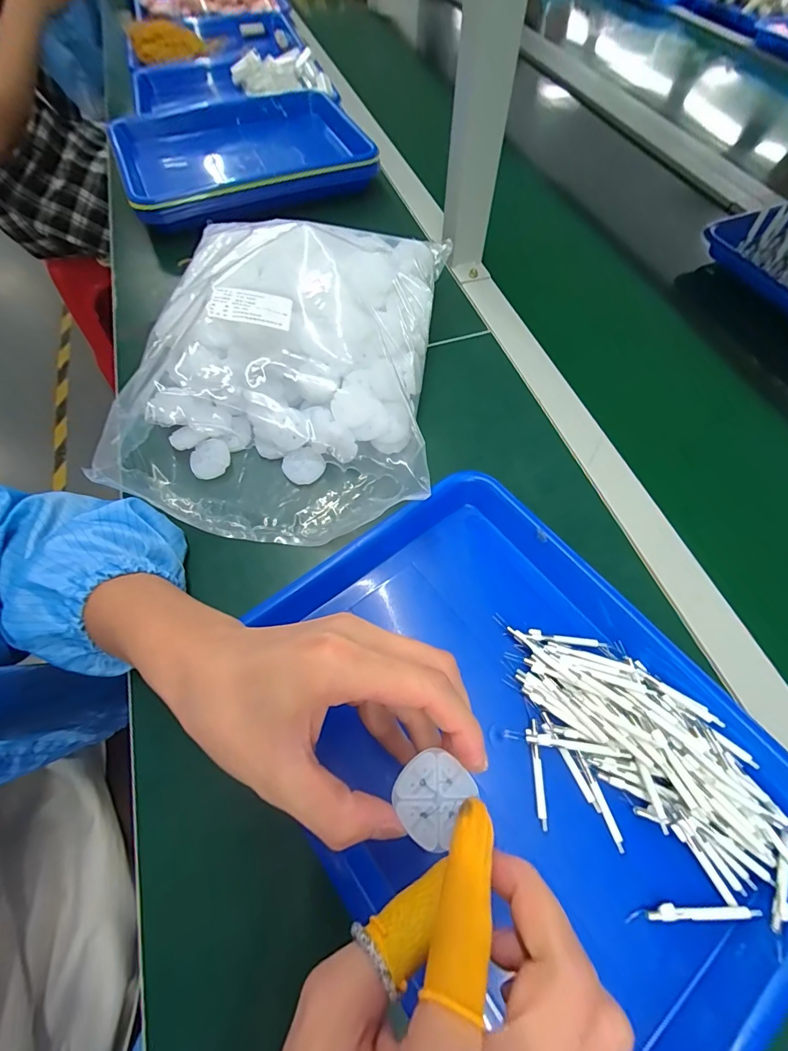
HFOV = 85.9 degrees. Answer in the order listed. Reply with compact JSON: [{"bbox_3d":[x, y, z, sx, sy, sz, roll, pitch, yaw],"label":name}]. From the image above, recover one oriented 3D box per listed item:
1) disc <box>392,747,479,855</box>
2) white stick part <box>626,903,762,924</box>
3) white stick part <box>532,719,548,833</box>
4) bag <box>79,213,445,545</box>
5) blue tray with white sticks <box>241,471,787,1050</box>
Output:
[{"bbox_3d":[0.017,0.118,0.185,0.031,0.004,0.034,0,62,0],"label":"disc"},{"bbox_3d":[0.163,0.211,0.232,0.069,0.007,0.008,-3,62,-2],"label":"white stick part"},{"bbox_3d":[0.089,0.153,0.262,0.006,0.004,0.059,1,62,1],"label":"white stick part"},{"bbox_3d":[-0.099,-0.153,0.383,0.257,0.104,0.320,5,62,3],"label":"bag"},{"bbox_3d":[0.077,0.130,0.268,0.239,0.035,0.321,-34,67,-16],"label":"blue tray with white sticks"}]

